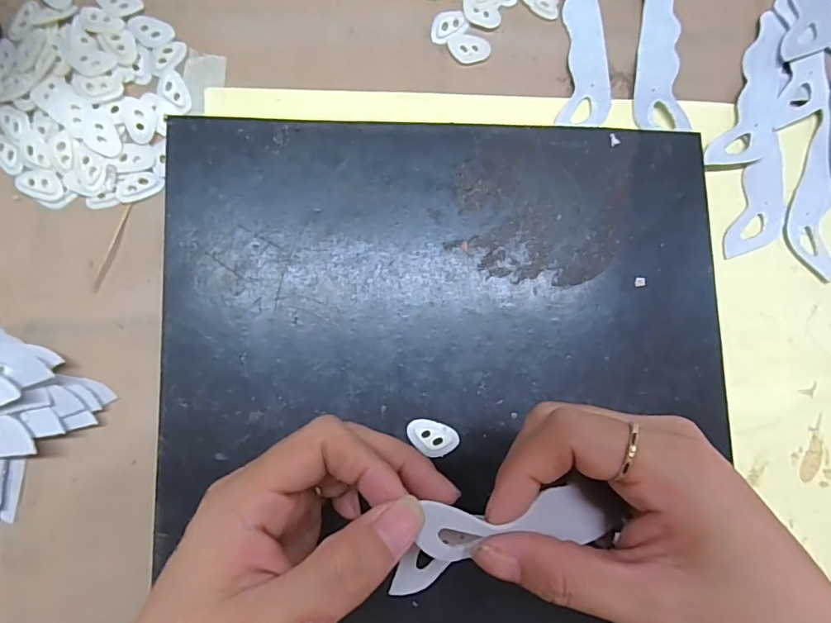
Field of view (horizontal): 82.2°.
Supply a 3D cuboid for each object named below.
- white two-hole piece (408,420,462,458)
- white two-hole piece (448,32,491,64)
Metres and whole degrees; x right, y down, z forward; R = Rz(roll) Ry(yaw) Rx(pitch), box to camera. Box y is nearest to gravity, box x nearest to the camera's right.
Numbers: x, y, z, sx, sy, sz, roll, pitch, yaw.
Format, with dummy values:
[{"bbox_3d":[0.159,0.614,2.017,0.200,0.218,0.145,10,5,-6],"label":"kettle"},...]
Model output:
[{"bbox_3d":[0.009,0.065,0.244,0.027,0.004,0.017,12,82,-3],"label":"white two-hole piece"},{"bbox_3d":[0.034,-0.162,0.293,0.025,0.004,0.018,-5,84,-5],"label":"white two-hole piece"}]

